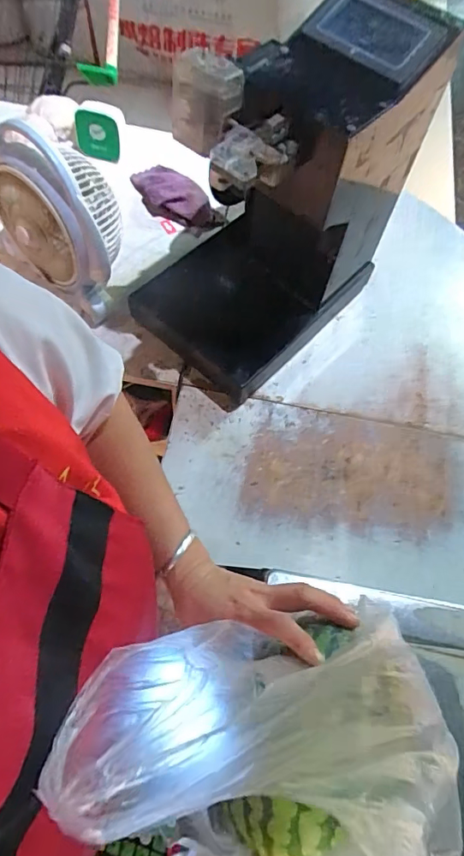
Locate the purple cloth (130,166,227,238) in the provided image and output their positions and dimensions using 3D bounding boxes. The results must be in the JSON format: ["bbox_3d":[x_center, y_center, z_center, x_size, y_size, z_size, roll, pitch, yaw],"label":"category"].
[{"bbox_3d":[-0.115,-0.463,0.990,0.241,0.063,0.084,38,67,14],"label":"purple cloth"}]

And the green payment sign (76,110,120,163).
[{"bbox_3d":[-0.280,-0.611,1.023,0.091,0.087,0.016,16,52,0],"label":"green payment sign"}]

